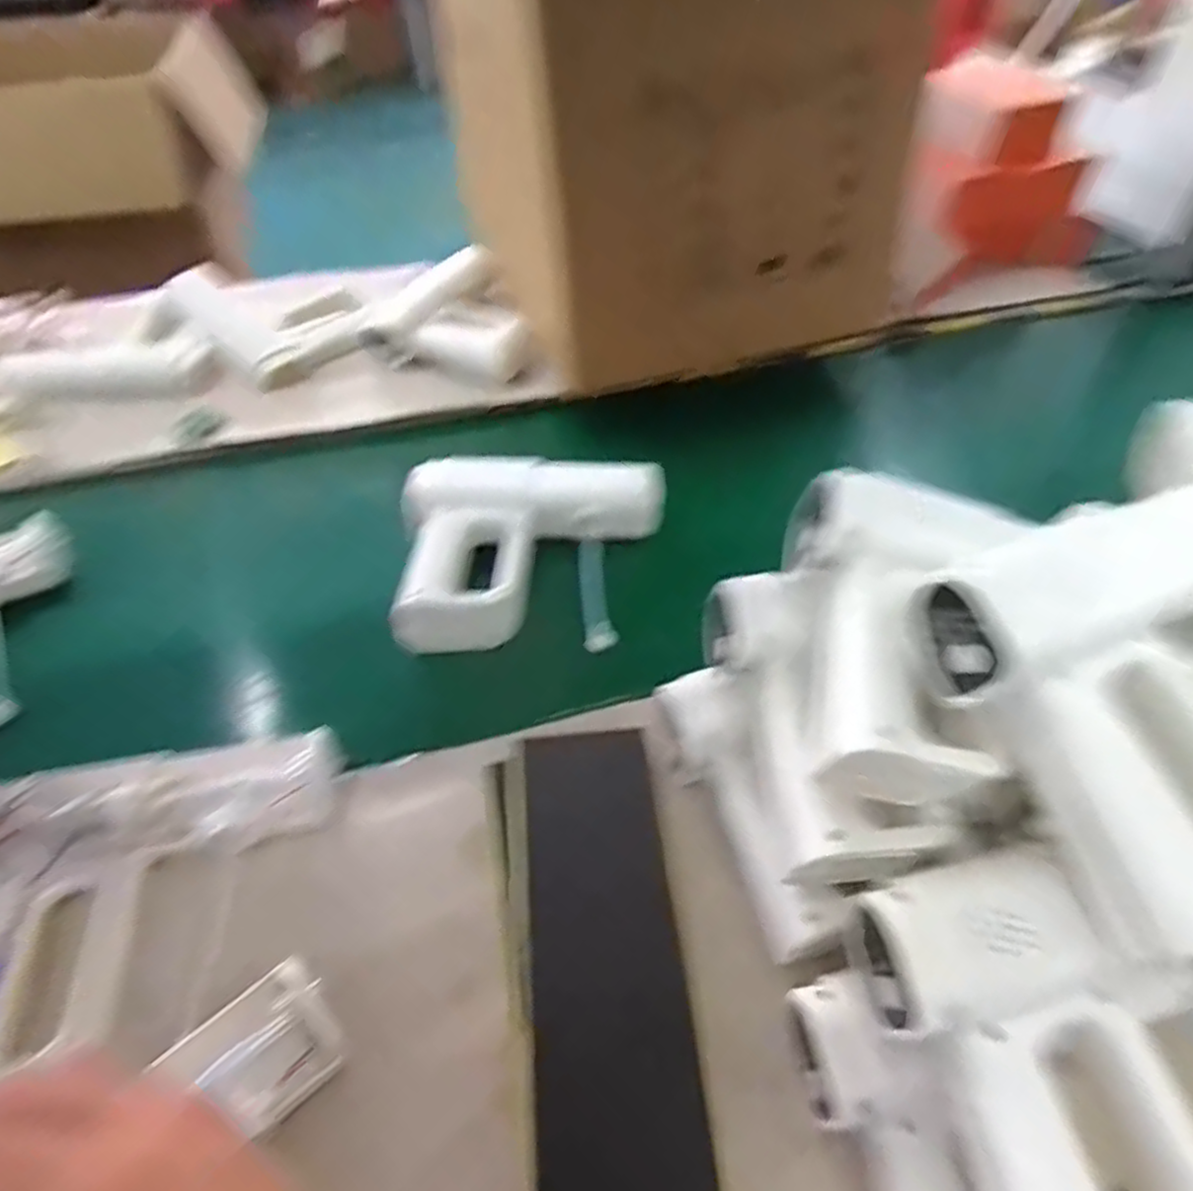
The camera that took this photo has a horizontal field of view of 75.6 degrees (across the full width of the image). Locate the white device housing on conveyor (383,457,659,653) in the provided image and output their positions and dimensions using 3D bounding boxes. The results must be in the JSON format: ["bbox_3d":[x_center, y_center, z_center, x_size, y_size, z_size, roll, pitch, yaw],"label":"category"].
[{"bbox_3d":[-0.049,-0.039,0.653,0.231,0.077,0.165,-8,50,-6],"label":"white device housing on conveyor"}]

